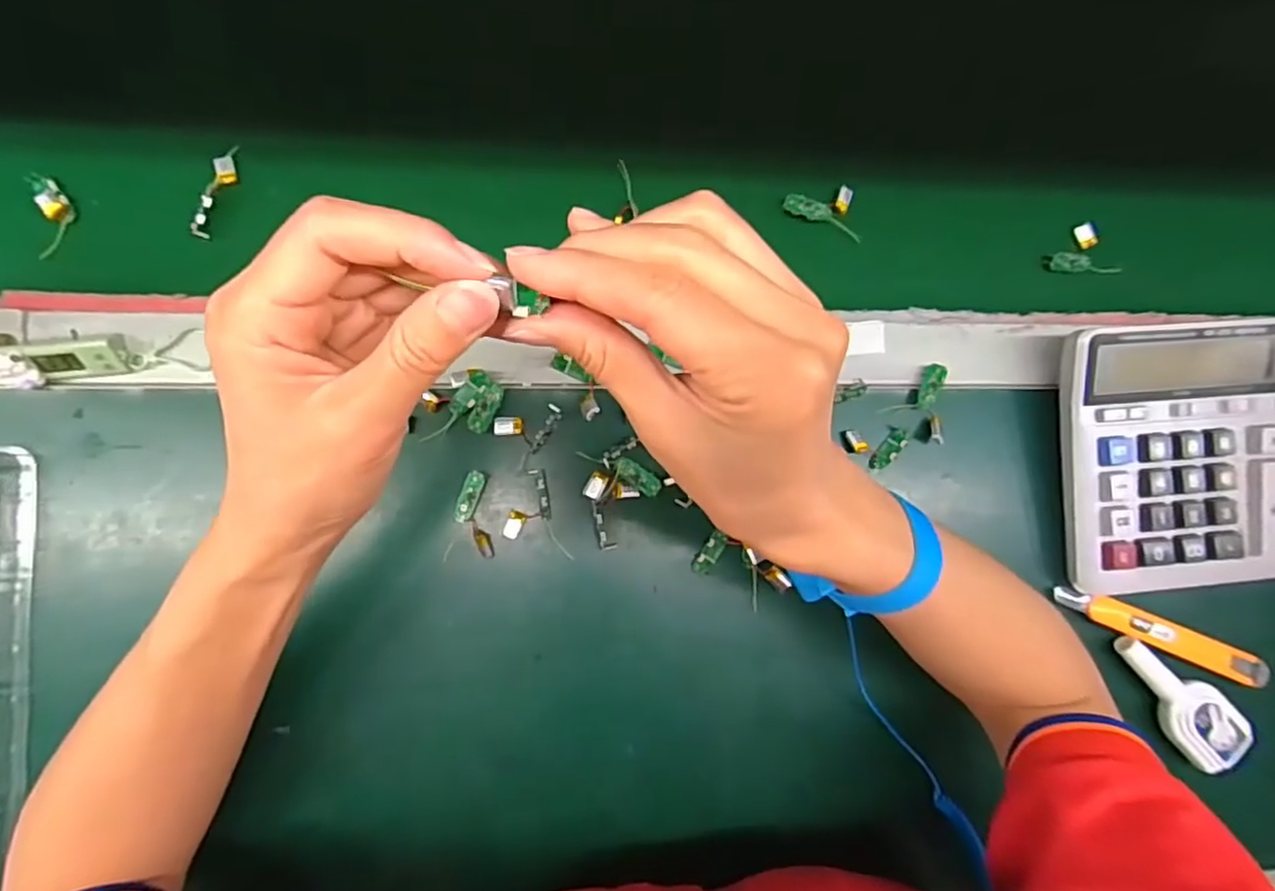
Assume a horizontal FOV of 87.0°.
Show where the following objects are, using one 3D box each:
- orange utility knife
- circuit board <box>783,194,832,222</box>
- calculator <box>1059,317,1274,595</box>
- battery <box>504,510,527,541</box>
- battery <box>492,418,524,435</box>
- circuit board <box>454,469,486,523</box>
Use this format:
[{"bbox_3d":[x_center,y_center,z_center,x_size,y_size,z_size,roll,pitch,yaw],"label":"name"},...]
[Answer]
[{"bbox_3d":[0.320,0.115,0.412,0.134,0.022,0.019,23,83,-5],"label":"orange utility knife"},{"bbox_3d":[0.107,-0.148,0.419,0.030,0.005,0.011,19,83,-6],"label":"circuit board"},{"bbox_3d":[0.353,0.005,0.405,0.193,0.026,0.156,-4,91,-5],"label":"calculator"},{"bbox_3d":[-0.069,0.044,0.373,0.010,0.004,0.016,25,83,-5],"label":"battery"},{"bbox_3d":[-0.072,-0.011,0.375,0.017,0.004,0.010,-1,85,-8],"label":"battery"},{"bbox_3d":[-0.092,0.029,0.370,0.011,0.004,0.028,18,83,-6],"label":"circuit board"}]

